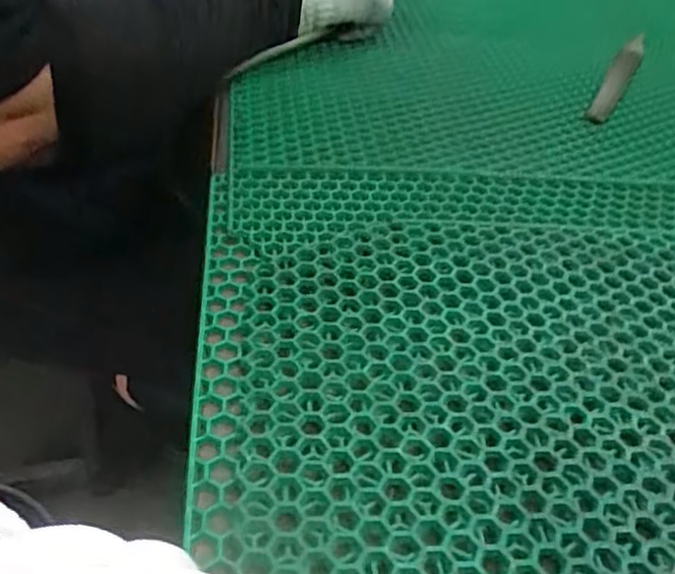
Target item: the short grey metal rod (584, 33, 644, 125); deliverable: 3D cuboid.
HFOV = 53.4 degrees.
[{"bbox_3d":[0.237,-0.177,0.570,0.020,0.021,0.176,23,44,19],"label":"short grey metal rod"}]

